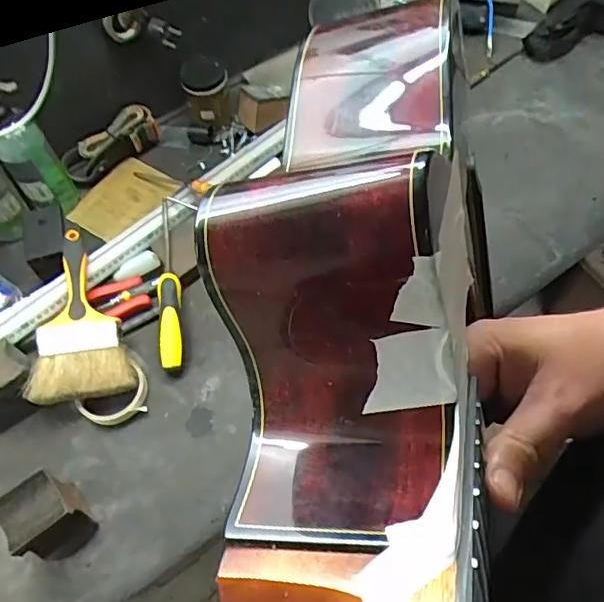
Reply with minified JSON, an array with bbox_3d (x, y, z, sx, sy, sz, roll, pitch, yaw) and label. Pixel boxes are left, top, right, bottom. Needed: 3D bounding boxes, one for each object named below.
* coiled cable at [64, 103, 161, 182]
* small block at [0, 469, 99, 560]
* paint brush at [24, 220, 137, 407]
[{"bbox_3d":[-0.294,-0.239,0.889,0.155,0.058,0.044,-37,66,-16],"label":"coiled cable"},{"bbox_3d":[-0.272,0.227,0.613,0.064,0.092,0.063,-40,67,-17],"label":"small block"},{"bbox_3d":[-0.283,0.008,0.722,0.117,0.021,0.230,-10,70,-3],"label":"paint brush"}]

